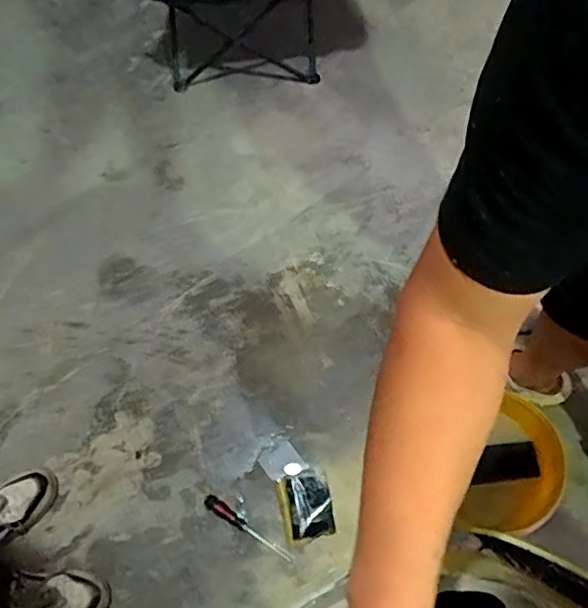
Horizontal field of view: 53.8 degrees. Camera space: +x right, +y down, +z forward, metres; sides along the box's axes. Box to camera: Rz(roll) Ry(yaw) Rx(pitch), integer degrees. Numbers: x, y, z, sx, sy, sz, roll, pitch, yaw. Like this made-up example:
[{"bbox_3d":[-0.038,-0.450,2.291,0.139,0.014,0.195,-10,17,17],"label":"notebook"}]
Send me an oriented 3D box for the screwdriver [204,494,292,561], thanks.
[{"bbox_3d":[-0.099,0.474,1.222,0.215,0.021,0.029,31,72,15],"label":"screwdriver"}]

